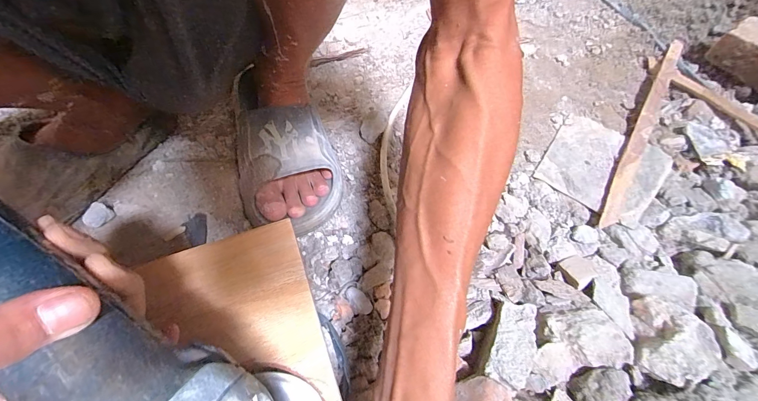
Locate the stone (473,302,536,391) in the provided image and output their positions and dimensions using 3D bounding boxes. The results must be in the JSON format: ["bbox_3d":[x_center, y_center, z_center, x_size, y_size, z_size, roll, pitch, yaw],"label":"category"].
[{"bbox_3d":[0.130,0.138,0.323,0.046,0.020,0.086,24,59,17],"label":"stone"}]

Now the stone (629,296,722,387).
[{"bbox_3d":[0.296,0.139,0.321,0.070,0.030,0.081,22,58,16],"label":"stone"}]

